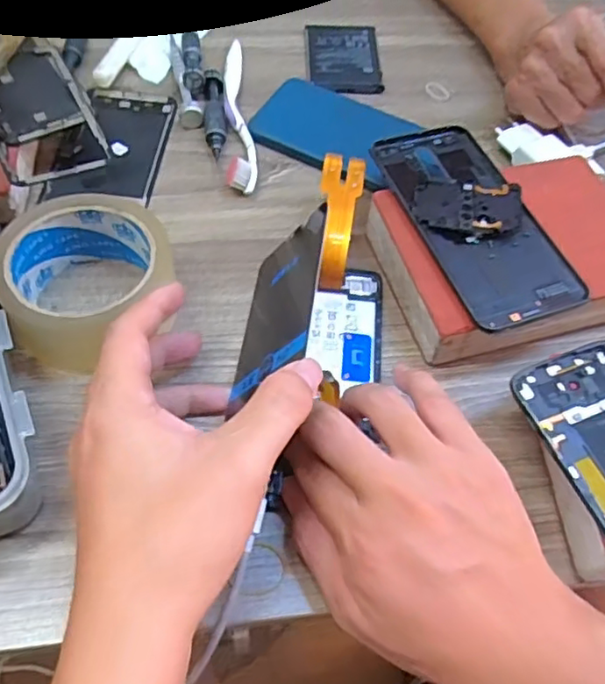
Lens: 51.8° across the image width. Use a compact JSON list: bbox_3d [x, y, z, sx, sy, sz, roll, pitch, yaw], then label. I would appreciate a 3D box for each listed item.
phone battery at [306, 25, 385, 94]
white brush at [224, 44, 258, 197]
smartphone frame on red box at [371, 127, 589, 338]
[{"bbox_3d":[0.037,-0.247,0.542,0.063,0.008,0.090,1,58,-4],"label":"phone battery"},{"bbox_3d":[-0.049,-0.181,0.489,0.022,0.016,0.174,-2,59,-6],"label":"white brush"},{"bbox_3d":[0.108,-0.080,0.397,0.075,0.009,0.160,-16,61,-14],"label":"smartphone frame on red box"}]

